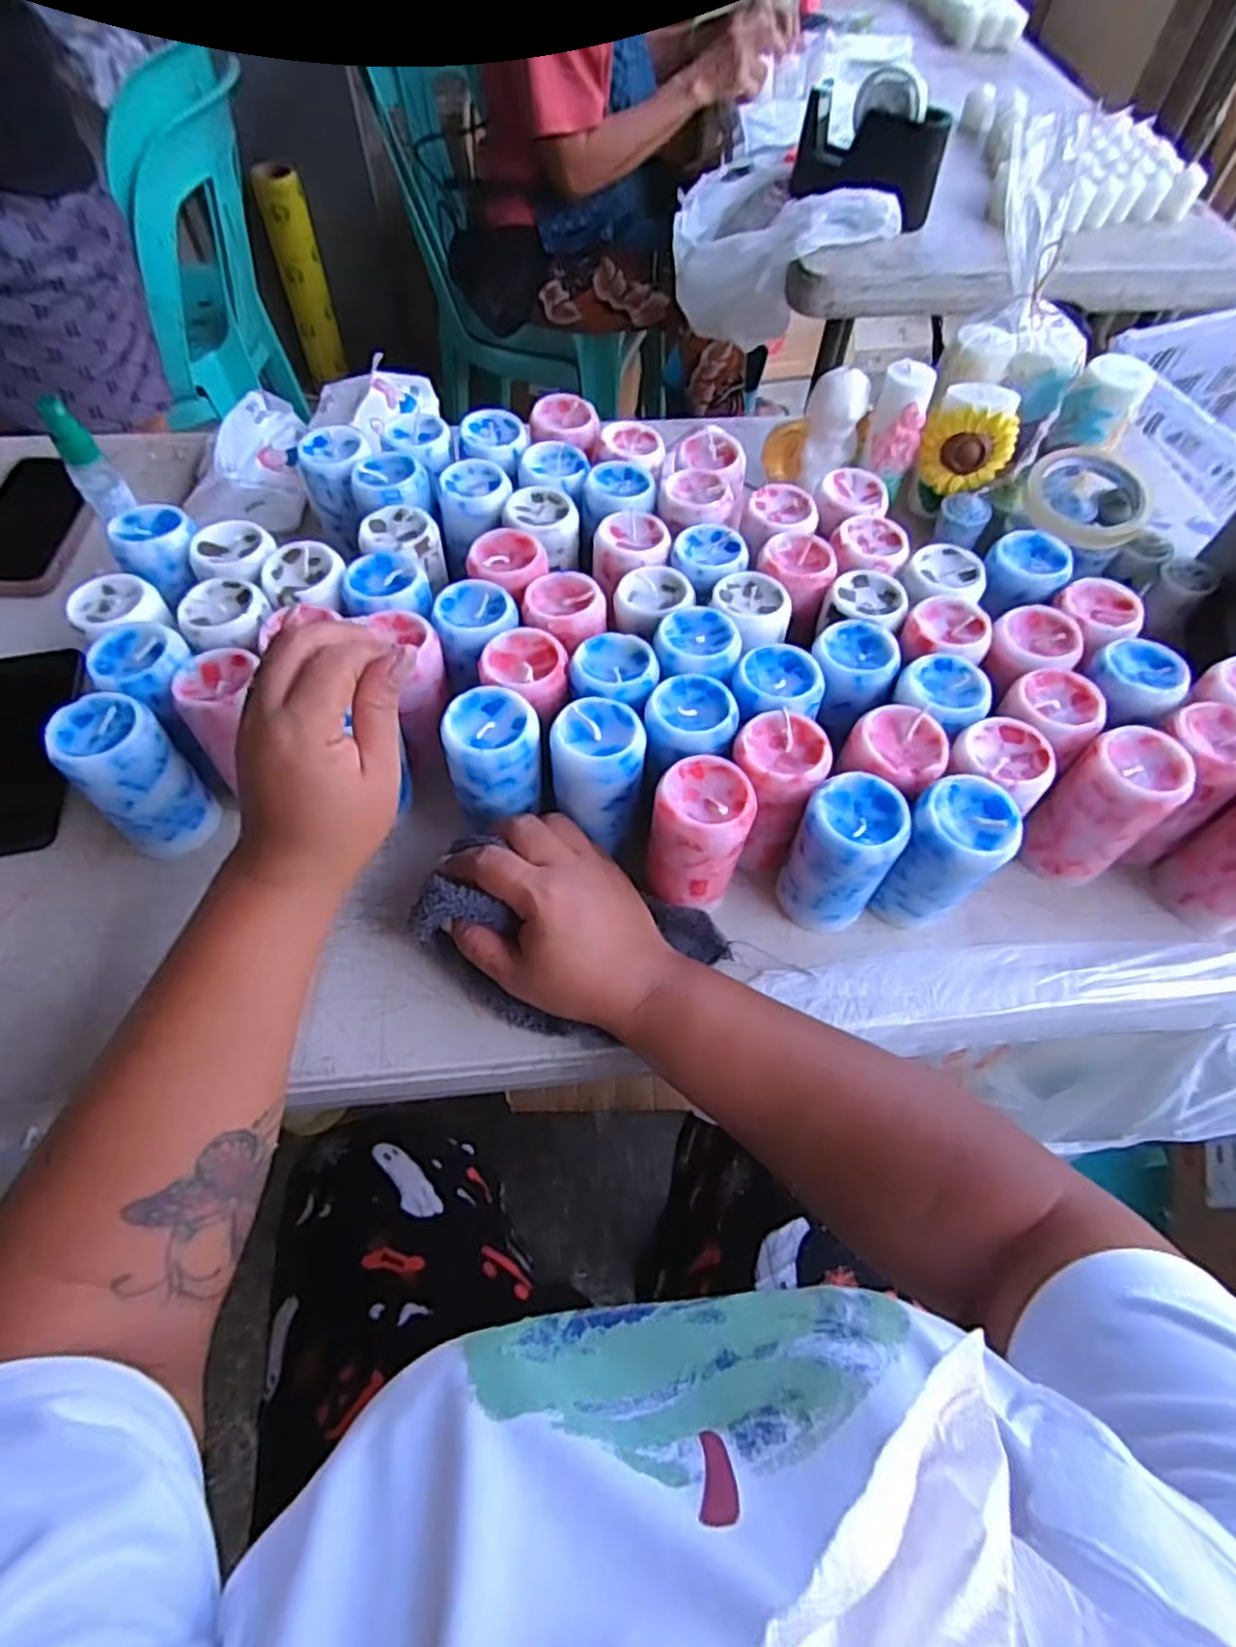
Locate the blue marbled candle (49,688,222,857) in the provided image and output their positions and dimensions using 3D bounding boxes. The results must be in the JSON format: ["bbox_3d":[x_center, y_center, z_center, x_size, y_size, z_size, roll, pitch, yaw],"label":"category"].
[{"bbox_3d":[-0.269,-0.026,0.413,0.047,0.085,0.050,-36,67,-20],"label":"blue marbled candle"}]

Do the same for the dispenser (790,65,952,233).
[{"bbox_3d":[0.307,-0.830,0.895,0.181,0.113,0.060,34,65,17],"label":"dispenser"}]

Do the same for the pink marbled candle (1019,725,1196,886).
[{"bbox_3d":[0.275,-0.008,0.420,0.047,0.091,0.051,-38,68,-21],"label":"pink marbled candle"}]

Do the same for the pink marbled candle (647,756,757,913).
[{"bbox_3d":[0.043,0.008,0.401,0.049,0.085,0.050,1,60,-1],"label":"pink marbled candle"}]

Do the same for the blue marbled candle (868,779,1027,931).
[{"bbox_3d":[0.173,0.019,0.399,0.047,0.094,0.046,31,64,16],"label":"blue marbled candle"}]

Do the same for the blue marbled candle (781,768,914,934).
[{"bbox_3d":[0.119,0.018,0.401,0.051,0.091,0.052,21,61,10],"label":"blue marbled candle"}]

